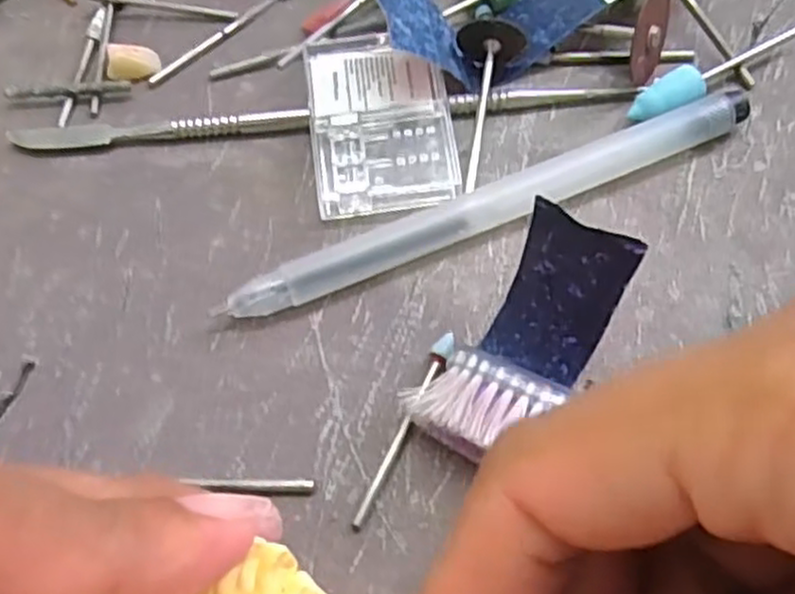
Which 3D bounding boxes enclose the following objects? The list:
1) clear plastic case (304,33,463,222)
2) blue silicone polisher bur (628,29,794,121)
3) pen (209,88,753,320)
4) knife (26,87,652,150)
[{"bbox_3d":[-0.004,-0.041,0.178,0.033,0.011,0.047,-6,61,0],"label":"clear plastic case"},{"bbox_3d":[0.076,-0.054,0.183,0.047,0.009,0.010,-31,64,-13],"label":"blue silicone polisher bur"},{"bbox_3d":[0.023,-0.021,0.167,0.124,0.009,0.008,-22,62,-9],"label":"pen"},{"bbox_3d":[-0.019,-0.044,0.184,0.153,0.005,0.008,-3,61,2],"label":"knife"}]

